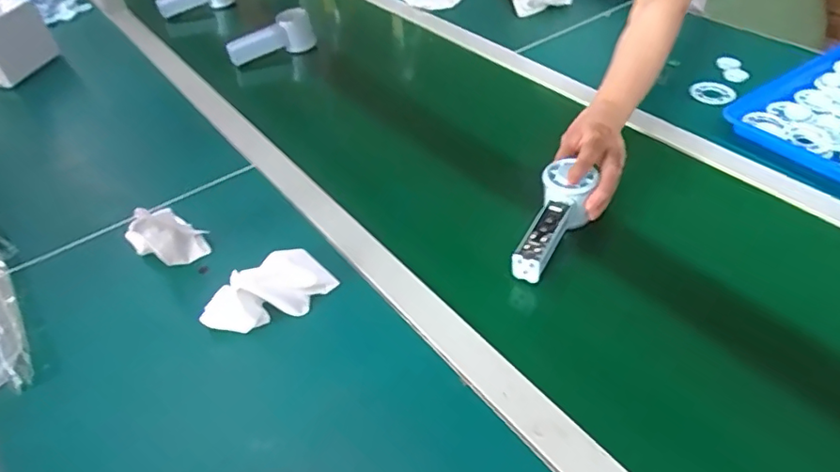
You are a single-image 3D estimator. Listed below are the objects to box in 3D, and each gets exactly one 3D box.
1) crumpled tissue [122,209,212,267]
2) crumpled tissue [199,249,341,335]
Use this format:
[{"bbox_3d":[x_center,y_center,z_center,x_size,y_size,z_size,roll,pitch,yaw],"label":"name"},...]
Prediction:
[{"bbox_3d":[-0.274,-0.007,0.599,0.068,0.082,0.060,-30,48,-25],"label":"crumpled tissue"},{"bbox_3d":[-0.149,0.056,0.553,0.125,0.045,0.061,-33,50,-28],"label":"crumpled tissue"}]

